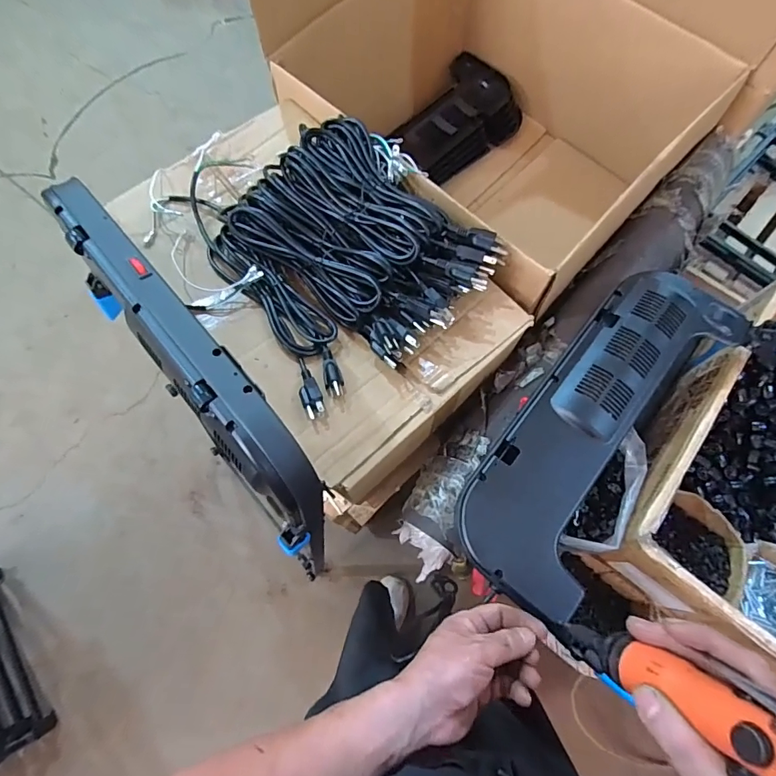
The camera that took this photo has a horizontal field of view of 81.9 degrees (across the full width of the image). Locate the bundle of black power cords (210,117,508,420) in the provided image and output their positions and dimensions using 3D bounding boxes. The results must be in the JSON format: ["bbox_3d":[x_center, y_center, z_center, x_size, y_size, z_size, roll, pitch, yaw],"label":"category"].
[{"bbox_3d":[-0.065,-0.189,0.597,0.307,0.080,0.341,-37,74,-12],"label":"bundle of black power cords"}]

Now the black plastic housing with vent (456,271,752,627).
[{"bbox_3d":[0.268,0.036,0.553,0.162,0.035,0.476,39,75,13],"label":"black plastic housing with vent"}]

